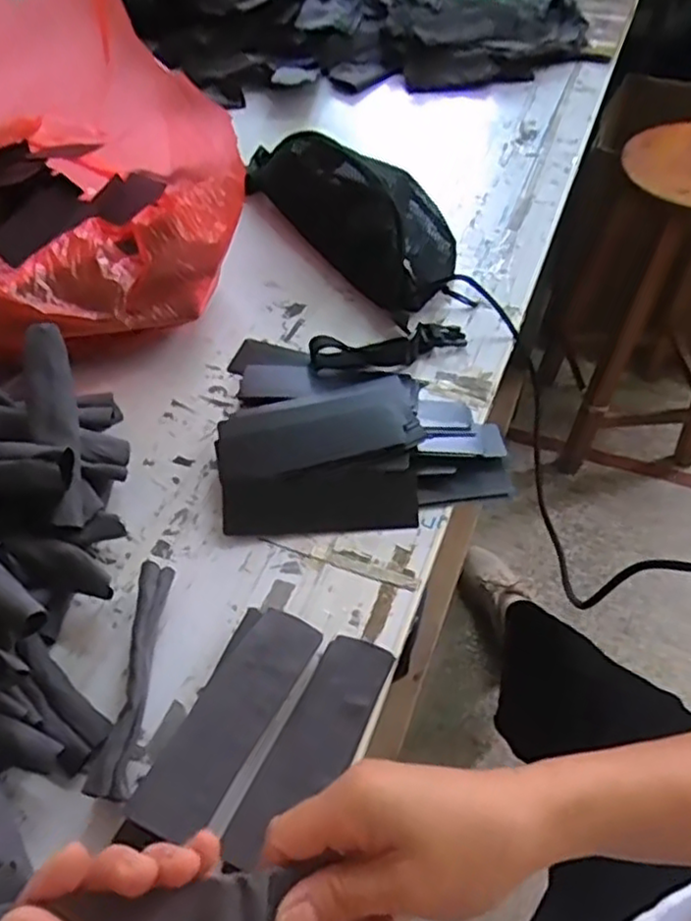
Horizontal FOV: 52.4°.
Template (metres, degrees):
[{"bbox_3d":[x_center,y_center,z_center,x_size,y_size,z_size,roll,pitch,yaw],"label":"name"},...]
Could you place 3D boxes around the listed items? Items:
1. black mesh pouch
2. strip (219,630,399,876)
[{"bbox_3d":[0.013,-0.284,0.755,0.126,0.091,0.306,-29,56,-20],"label":"black mesh pouch"},{"bbox_3d":[-0.019,0.176,0.433,0.046,0.009,0.147,21,55,18],"label":"strip"}]

